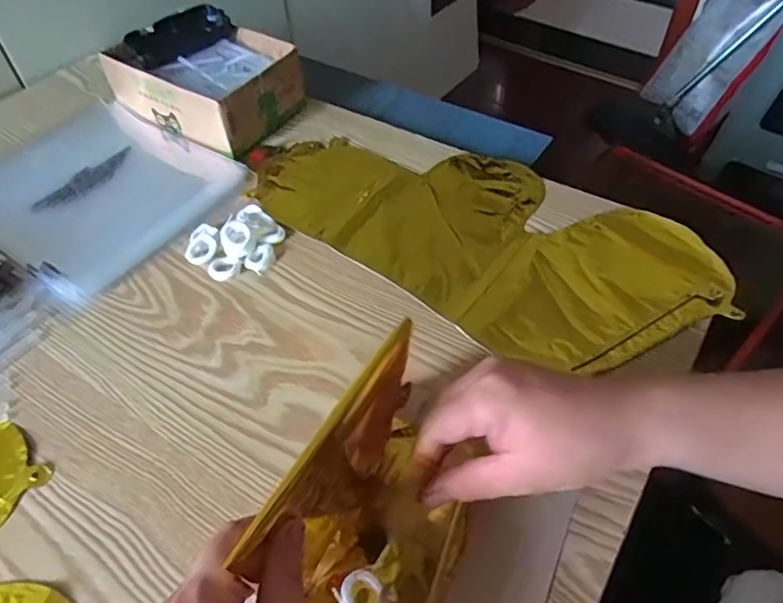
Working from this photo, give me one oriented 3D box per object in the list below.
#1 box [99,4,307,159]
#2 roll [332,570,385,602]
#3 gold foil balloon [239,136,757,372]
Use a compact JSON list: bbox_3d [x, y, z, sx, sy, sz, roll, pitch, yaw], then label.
[{"bbox_3d":[-0.200,-0.246,0.637,0.185,0.073,0.134,28,57,22],"label":"box"},{"bbox_3d":[-0.017,0.169,0.327,0.025,0.009,0.027,-1,51,1],"label":"roll"},{"bbox_3d":[0.068,-0.071,0.516,0.413,0.014,0.194,28,58,22],"label":"gold foil balloon"}]

